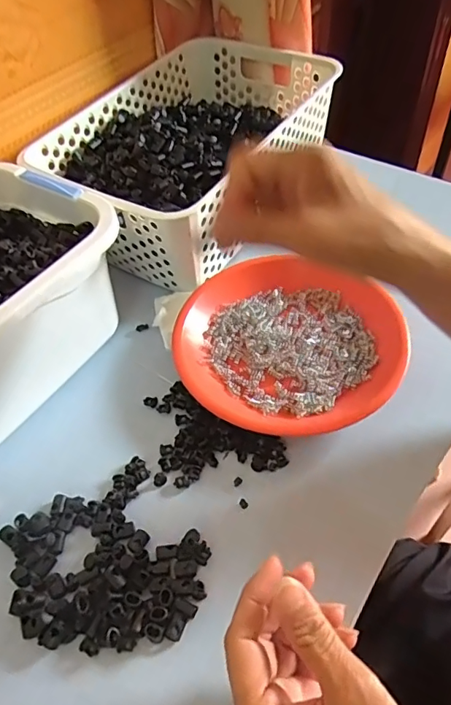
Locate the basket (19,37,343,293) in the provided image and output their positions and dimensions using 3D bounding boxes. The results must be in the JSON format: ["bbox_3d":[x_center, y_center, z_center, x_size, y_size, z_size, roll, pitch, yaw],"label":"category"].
[{"bbox_3d":[-0.033,-0.221,0.545,0.208,0.100,0.303,28,59,24],"label":"basket"}]

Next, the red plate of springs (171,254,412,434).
[{"bbox_3d":[0.055,-0.020,0.447,0.193,0.028,0.201,-2,52,3],"label":"red plate of springs"}]

